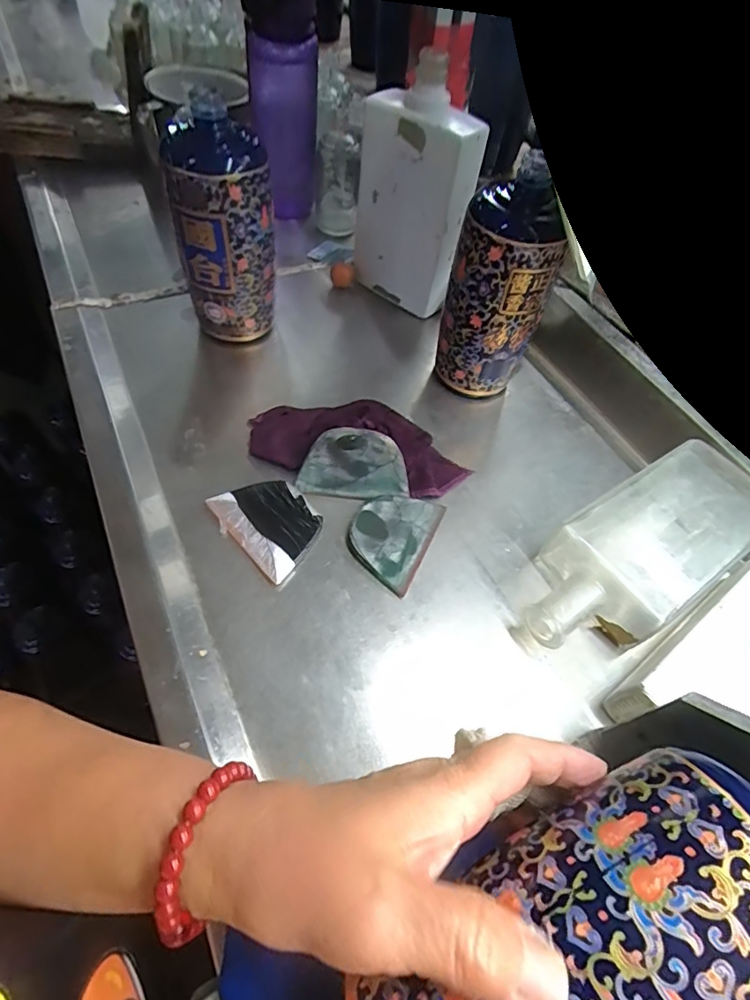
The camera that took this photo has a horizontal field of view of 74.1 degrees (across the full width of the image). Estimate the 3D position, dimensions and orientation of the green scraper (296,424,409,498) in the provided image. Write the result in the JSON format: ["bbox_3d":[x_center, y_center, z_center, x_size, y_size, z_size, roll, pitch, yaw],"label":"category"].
[{"bbox_3d":[-0.016,-0.029,0.393,0.084,0.004,0.053,4,93,-2],"label":"green scraper"}]

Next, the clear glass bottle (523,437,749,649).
[{"bbox_3d":[0.197,0.038,0.368,0.222,0.045,0.089,-28,63,-19],"label":"clear glass bottle"}]

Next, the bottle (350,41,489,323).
[{"bbox_3d":[0.036,-0.285,0.492,0.114,0.195,0.050,31,61,15],"label":"bottle"}]

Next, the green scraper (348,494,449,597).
[{"bbox_3d":[0.012,0.024,0.372,0.058,0.007,0.081,24,59,11],"label":"green scraper"}]

